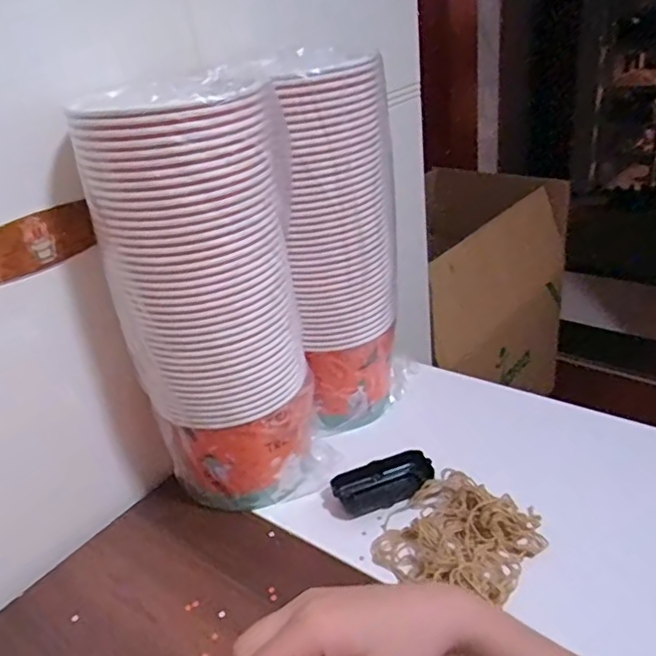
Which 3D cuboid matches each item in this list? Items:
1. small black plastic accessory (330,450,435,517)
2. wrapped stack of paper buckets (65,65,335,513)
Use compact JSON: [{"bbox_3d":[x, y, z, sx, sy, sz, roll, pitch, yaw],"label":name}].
[{"bbox_3d":[0.060,0.172,0.652,0.108,0.031,0.044,-13,30,-9],"label":"small black plastic accessory"},{"bbox_3d":[-0.106,-0.008,0.582,0.148,0.438,0.139,4,32,19],"label":"wrapped stack of paper buckets"}]

